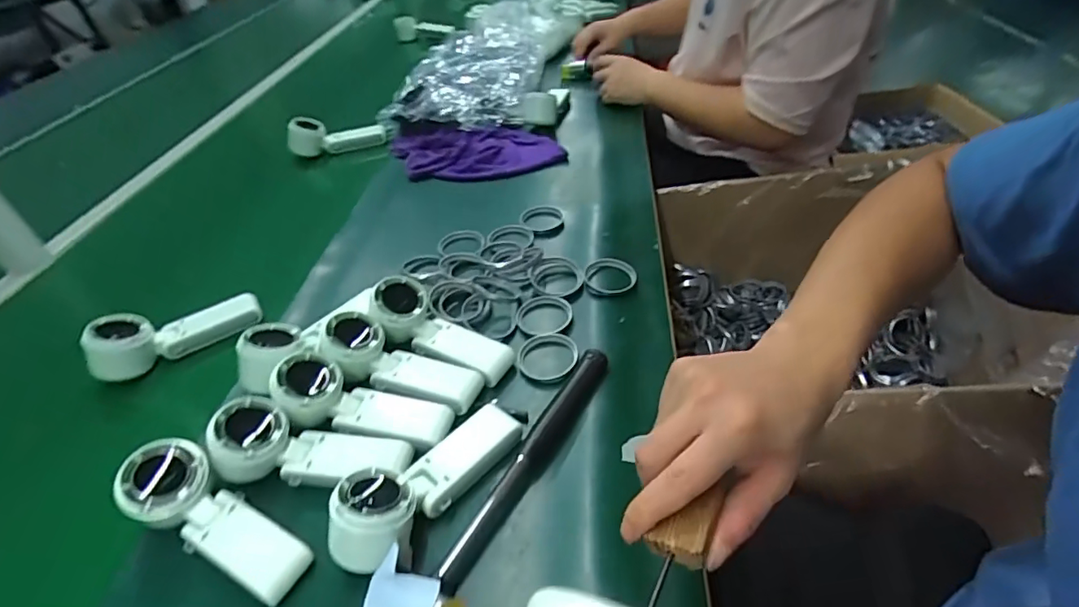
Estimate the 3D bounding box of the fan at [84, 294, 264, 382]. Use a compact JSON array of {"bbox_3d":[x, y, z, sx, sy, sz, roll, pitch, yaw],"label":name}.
[{"bbox_3d":[-0.405,0.023,0.595,0.167,0.055,0.055,-28,45,-22],"label":"fan"}]

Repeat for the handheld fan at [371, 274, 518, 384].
[{"bbox_3d":[-0.101,0.031,0.540,0.160,0.045,0.056,30,51,13],"label":"handheld fan"}]

